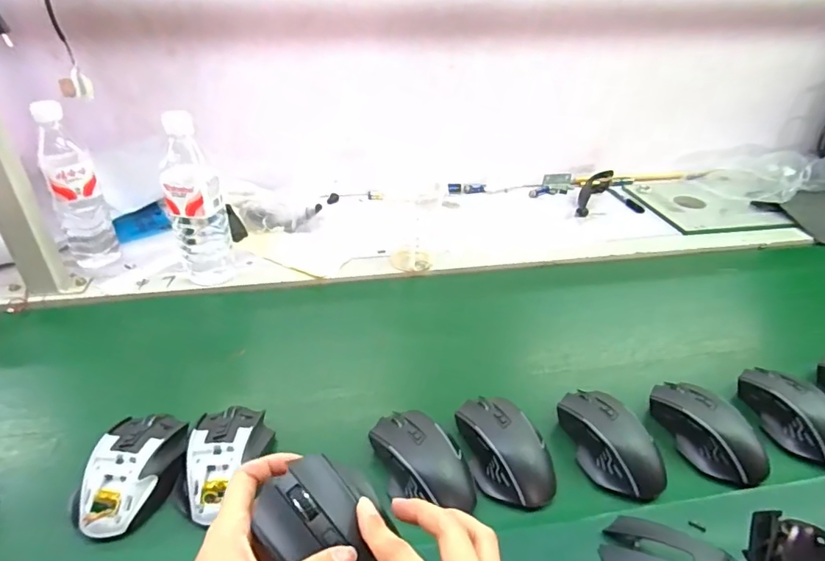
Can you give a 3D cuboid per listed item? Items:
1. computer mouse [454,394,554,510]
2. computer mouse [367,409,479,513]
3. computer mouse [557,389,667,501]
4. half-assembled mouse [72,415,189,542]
[{"bbox_3d":[0.086,0.153,0.478,0.068,0.036,0.111,-9,35,-16],"label":"computer mouse"},{"bbox_3d":[0.008,0.160,0.463,0.065,0.038,0.101,-13,37,-22],"label":"computer mouse"},{"bbox_3d":[0.185,0.151,0.487,0.070,0.037,0.110,-7,35,-14],"label":"computer mouse"},{"bbox_3d":[-0.243,0.165,0.449,0.067,0.045,0.116,4,34,4],"label":"half-assembled mouse"}]

